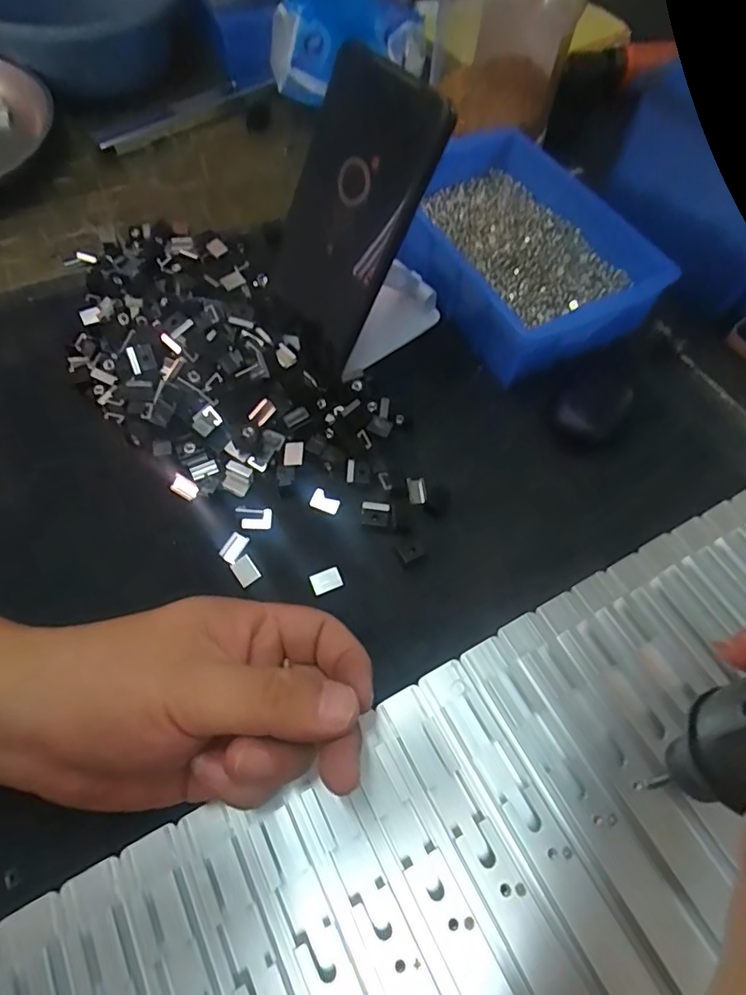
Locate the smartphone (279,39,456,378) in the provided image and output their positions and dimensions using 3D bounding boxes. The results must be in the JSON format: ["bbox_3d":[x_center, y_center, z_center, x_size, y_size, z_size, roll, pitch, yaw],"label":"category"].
[{"bbox_3d":[-0.017,-0.156,0.301,0.077,0.145,0.012,42,39,15],"label":"smartphone"}]

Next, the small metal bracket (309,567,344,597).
[{"bbox_3d":[-0.026,0.047,0.298,0.017,0.004,0.011,-22,66,-14],"label":"small metal bracket"}]

